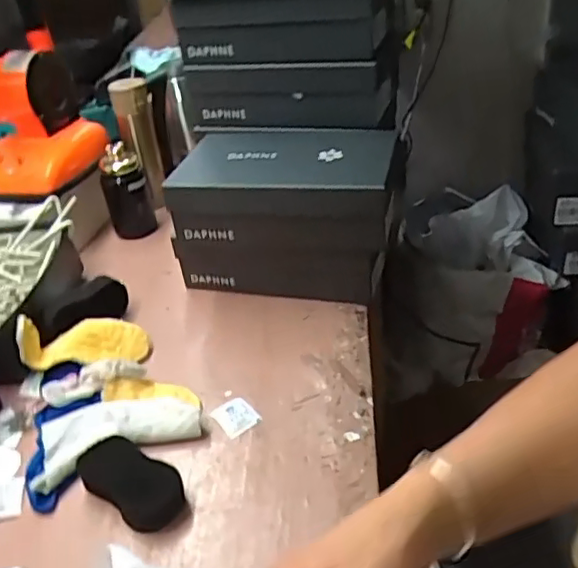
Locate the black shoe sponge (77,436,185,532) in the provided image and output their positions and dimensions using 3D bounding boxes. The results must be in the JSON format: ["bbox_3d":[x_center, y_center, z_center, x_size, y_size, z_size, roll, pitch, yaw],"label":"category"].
[{"bbox_3d":[-0.171,0.210,0.652,0.124,0.033,0.058,18,42,32],"label":"black shoe sponge"}]

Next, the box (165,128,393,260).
[{"bbox_3d":[-0.002,-0.136,0.874,0.295,0.109,0.181,3,36,13],"label":"box"}]

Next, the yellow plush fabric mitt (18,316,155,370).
[{"bbox_3d":[-0.266,0.073,0.798,0.165,0.051,0.056,1,30,-25],"label":"yellow plush fabric mitt"}]

